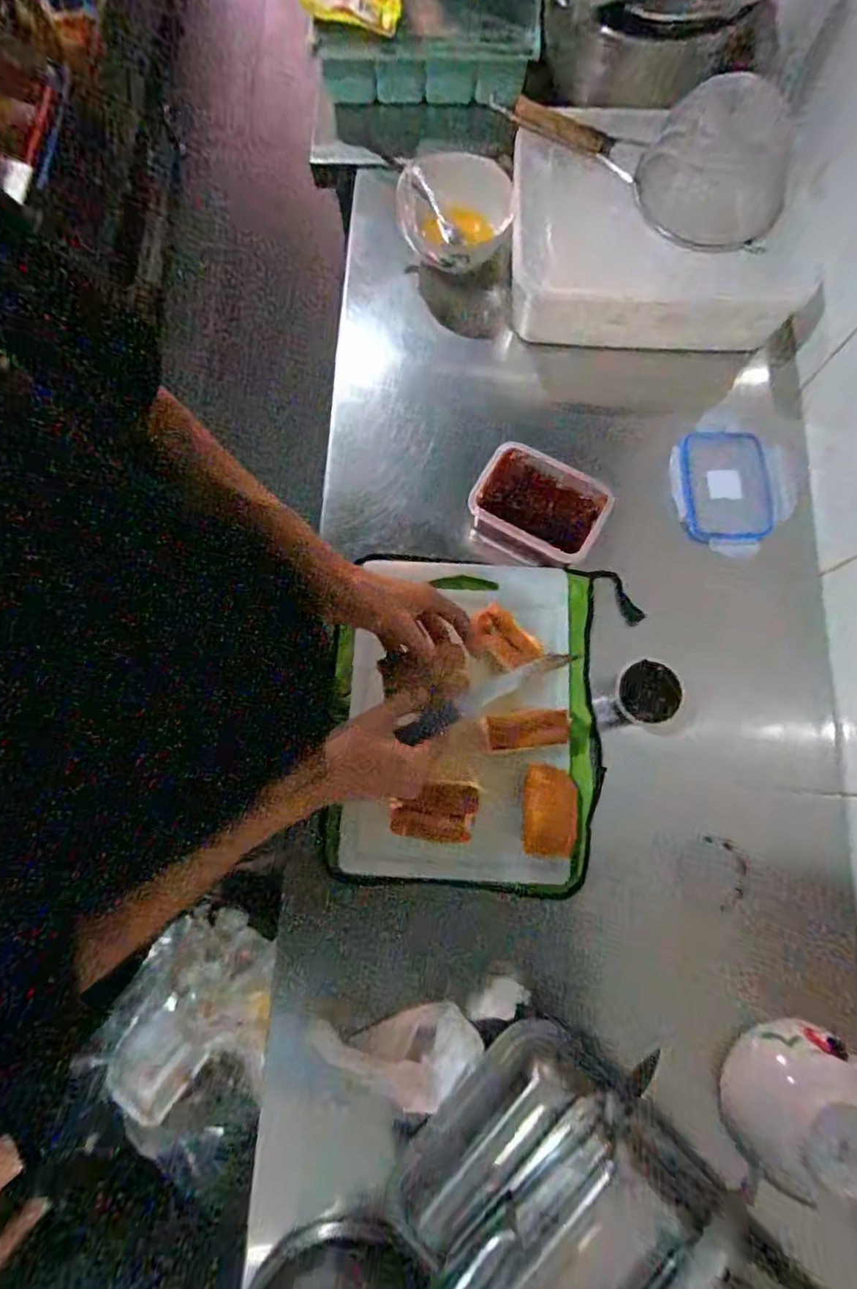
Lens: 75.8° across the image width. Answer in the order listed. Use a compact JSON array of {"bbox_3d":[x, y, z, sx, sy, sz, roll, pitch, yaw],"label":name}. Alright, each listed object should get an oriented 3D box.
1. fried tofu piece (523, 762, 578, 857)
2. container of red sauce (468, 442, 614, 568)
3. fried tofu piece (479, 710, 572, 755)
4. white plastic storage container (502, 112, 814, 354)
[{"bbox_3d":[0.128,0.174,0.577,0.055,0.013,0.089,5,78,3],"label":"fried tofu piece"},{"bbox_3d":[0.128,-0.160,0.649,0.145,0.066,0.112,27,80,7],"label":"container of red sauce"},{"bbox_3d":[0.099,0.091,0.573,0.089,0.042,0.036,-6,78,0],"label":"fried tofu piece"},{"bbox_3d":[0.280,-0.530,0.720,0.340,0.108,0.270,4,78,2],"label":"white plastic storage container"}]

